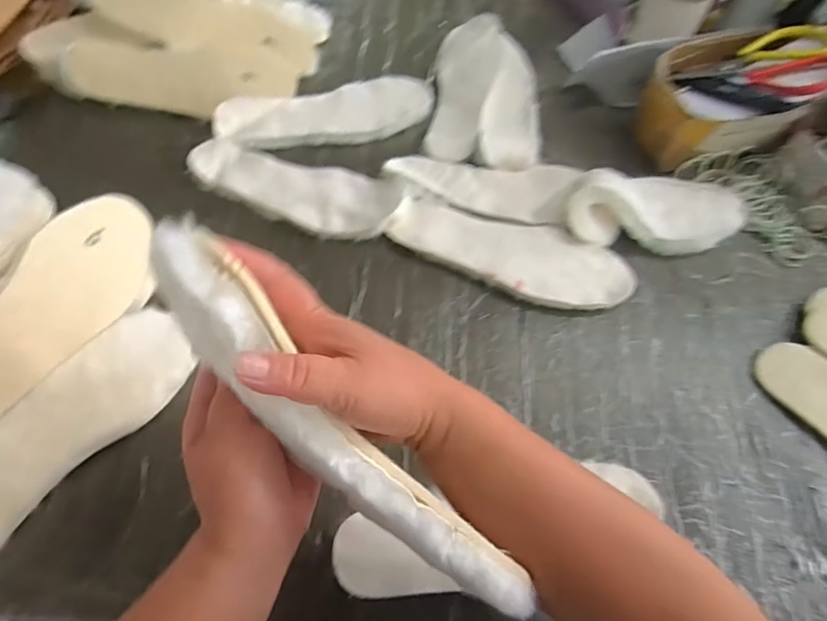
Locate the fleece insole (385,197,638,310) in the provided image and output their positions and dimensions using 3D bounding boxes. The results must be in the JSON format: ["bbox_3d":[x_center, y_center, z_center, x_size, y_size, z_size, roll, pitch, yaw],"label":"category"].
[{"bbox_3d":[0.107,-0.062,0.546,0.267,0.020,0.088,16,64,7],"label":"fleece insole"}]

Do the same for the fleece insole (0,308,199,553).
[{"bbox_3d":[-0.310,0.106,0.423,0.085,0.024,0.259,46,64,-9],"label":"fleece insole"}]

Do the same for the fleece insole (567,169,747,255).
[{"bbox_3d":[0.278,-0.123,0.551,0.205,0.048,0.102,5,63,2],"label":"fleece insole"}]

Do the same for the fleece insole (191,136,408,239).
[{"bbox_3d":[-0.144,-0.152,0.582,0.258,0.017,0.092,23,68,11],"label":"fleece insole"}]

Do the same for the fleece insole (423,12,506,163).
[{"bbox_3d":[0.072,-0.312,0.662,0.089,0.008,0.268,1,64,18],"label":"fleece insole"}]

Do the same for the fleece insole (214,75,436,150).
[{"bbox_3d":[-0.110,-0.262,0.637,0.279,0.023,0.102,-16,64,-9],"label":"fleece insole"}]

